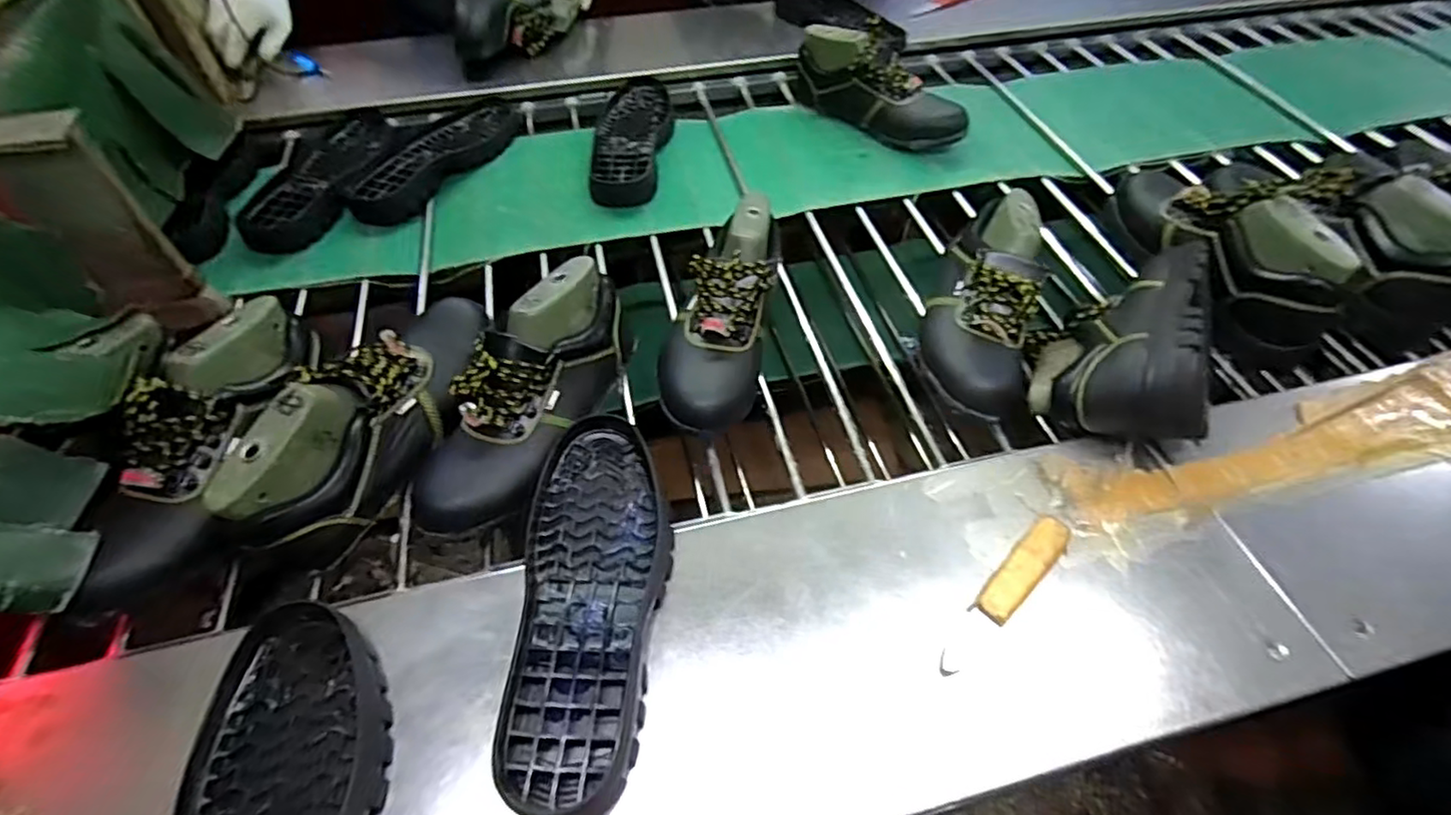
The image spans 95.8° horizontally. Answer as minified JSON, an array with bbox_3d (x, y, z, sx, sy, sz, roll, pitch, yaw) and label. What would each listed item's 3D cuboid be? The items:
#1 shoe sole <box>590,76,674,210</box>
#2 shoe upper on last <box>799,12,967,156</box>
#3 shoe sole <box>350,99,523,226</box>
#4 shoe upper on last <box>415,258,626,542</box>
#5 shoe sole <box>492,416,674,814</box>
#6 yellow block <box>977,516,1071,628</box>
[{"bbox_3d":[-0.135,-0.392,0.959,0.101,0.030,0.313,3,51,0],"label":"shoe sole"},{"bbox_3d":[0.234,-0.482,0.975,0.283,0.122,0.108,32,57,22],"label":"shoe upper on last"},{"bbox_3d":[-0.405,-0.359,0.933,0.103,0.025,0.306,19,53,13],"label":"shoe sole"},{"bbox_3d":[-0.177,-0.013,0.596,0.091,0.103,0.281,21,66,15],"label":"shoe upper on last"},{"bbox_3d":[-0.097,0.135,0.493,0.107,0.035,0.296,-3,51,-4],"label":"shoe sole"},{"bbox_3d":[0.234,0.126,0.513,0.108,0.015,0.030,-35,60,-26],"label":"yellow block"}]

